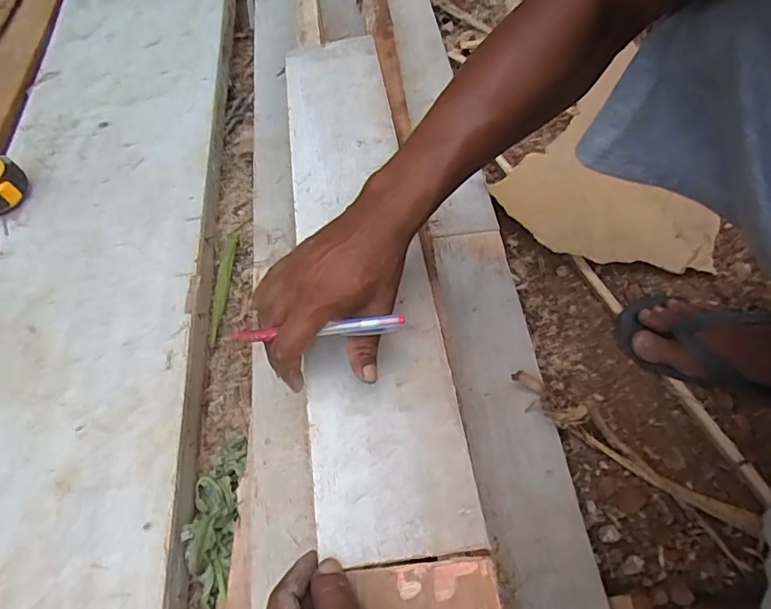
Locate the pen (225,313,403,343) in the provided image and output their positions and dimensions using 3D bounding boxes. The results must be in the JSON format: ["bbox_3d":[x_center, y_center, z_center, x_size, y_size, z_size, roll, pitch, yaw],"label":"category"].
[{"bbox_3d":[-0.053,0.018,0.388,0.135,0.012,0.011,-6,59,5],"label":"pen"}]

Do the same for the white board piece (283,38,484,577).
[{"bbox_3d":[-0.032,-0.080,0.520,0.129,0.016,0.600,-10,58,-3],"label":"white board piece"}]

